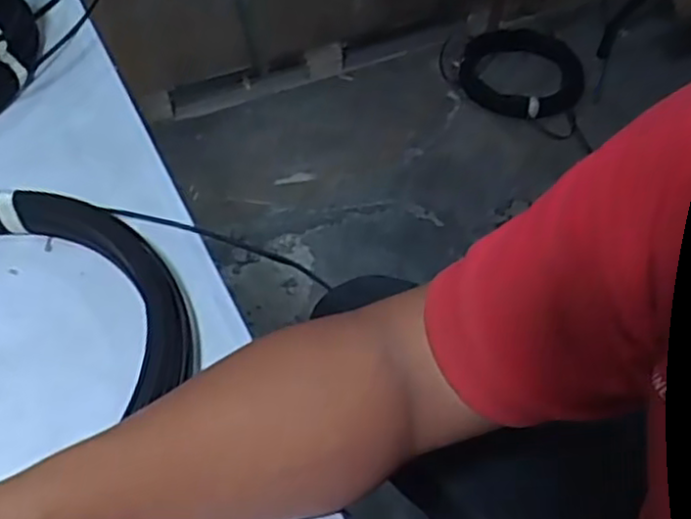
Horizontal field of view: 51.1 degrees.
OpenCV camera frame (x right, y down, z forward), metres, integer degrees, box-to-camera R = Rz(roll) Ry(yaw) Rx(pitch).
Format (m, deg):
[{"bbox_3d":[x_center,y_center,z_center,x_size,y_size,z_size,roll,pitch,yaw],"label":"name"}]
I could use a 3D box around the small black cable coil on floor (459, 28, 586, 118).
[{"bbox_3d":[0.445,-0.476,1.789,0.297,0.076,0.330,17,52,13],"label":"small black cable coil on floor"}]

